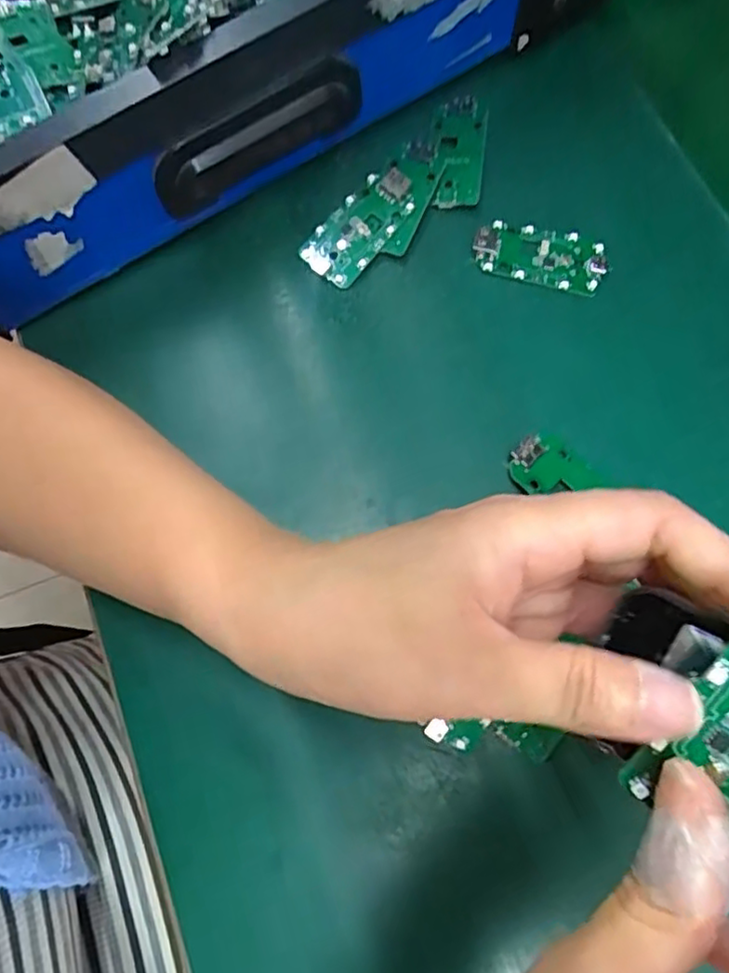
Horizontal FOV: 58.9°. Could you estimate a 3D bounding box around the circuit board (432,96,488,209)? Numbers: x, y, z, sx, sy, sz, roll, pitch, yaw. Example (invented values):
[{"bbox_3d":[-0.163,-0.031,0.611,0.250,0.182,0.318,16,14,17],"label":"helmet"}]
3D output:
[{"bbox_3d":[0.049,-0.173,0.332,0.025,0.004,0.064,7,73,4],"label":"circuit board"}]

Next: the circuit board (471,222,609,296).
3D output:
[{"bbox_3d":[0.086,-0.113,0.316,0.063,0.004,0.031,13,73,5],"label":"circuit board"}]

